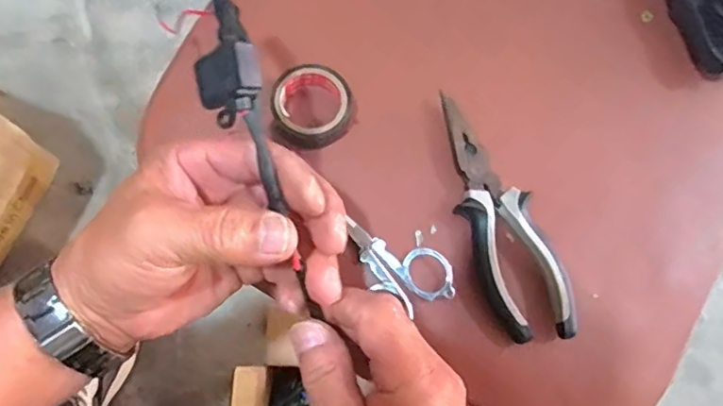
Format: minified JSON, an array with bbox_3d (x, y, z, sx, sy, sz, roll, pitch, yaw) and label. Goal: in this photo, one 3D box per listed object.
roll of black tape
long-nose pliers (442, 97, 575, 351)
[{"bbox_3d":[-0.031,-0.061,0.359,0.050,0.021,0.053,1,76,-3],"label":"roll of black tape"},{"bbox_3d":[0.082,0.008,0.346,0.044,0.013,0.154,-17,78,-7],"label":"long-nose pliers"}]

